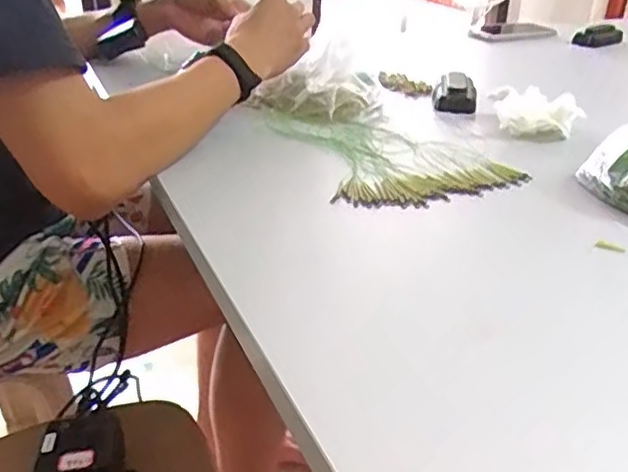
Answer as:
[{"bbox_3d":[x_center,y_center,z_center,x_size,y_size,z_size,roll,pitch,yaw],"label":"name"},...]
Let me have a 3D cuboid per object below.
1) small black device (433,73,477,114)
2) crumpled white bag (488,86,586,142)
[{"bbox_3d":[0.179,-0.180,0.820,0.054,0.034,0.046,8,30,10],"label":"small black device"},{"bbox_3d":[0.255,-0.142,0.742,0.105,0.038,0.077,11,30,14],"label":"crumpled white bag"}]

